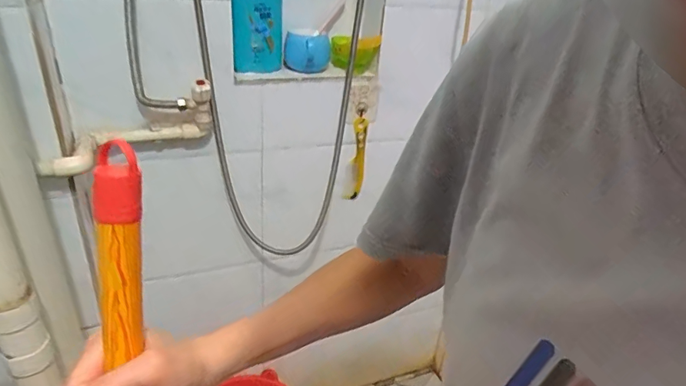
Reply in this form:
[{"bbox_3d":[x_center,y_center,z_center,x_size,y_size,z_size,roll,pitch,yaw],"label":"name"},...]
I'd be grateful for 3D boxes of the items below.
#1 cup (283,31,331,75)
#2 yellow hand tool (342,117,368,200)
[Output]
[{"bbox_3d":[-0.074,-0.277,0.916,0.094,0.073,0.071,3,29,-4],"label":"cup"},{"bbox_3d":[0.032,-0.078,1.048,0.031,0.190,0.047,11,30,10],"label":"yellow hand tool"}]

